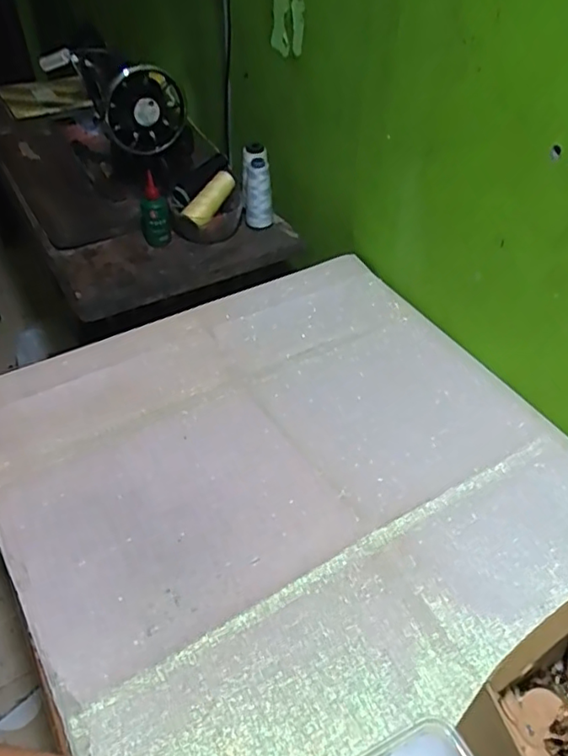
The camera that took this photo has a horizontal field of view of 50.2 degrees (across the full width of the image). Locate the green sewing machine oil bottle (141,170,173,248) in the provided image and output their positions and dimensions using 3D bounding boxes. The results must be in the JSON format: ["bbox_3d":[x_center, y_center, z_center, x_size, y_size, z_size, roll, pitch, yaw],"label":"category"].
[{"bbox_3d":[-0.204,-0.266,0.953,0.032,0.121,0.040,30,52,27],"label":"green sewing machine oil bottle"}]

